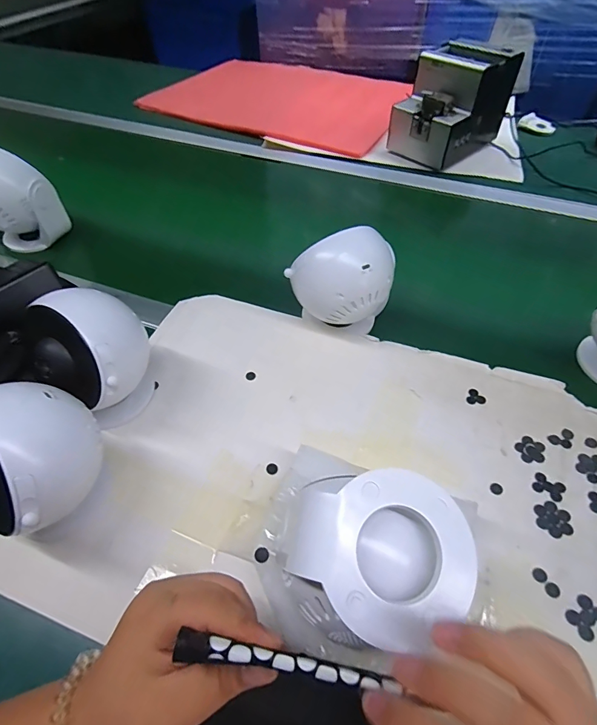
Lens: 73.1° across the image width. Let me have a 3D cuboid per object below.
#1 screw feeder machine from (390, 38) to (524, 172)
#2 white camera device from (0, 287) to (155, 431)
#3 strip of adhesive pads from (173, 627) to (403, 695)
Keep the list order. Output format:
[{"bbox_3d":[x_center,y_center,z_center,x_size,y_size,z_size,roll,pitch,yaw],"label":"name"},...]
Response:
[{"bbox_3d":[0.272,-0.460,0.718,0.135,0.141,0.178,36,60,25],"label":"screw feeder machine"},{"bbox_3d":[-0.180,0.003,0.361,0.098,0.117,0.082,-33,59,-24],"label":"white camera device"},{"bbox_3d":[-0.005,0.131,0.175,0.093,0.004,0.008,12,51,-2],"label":"strip of adhesive pads"}]

